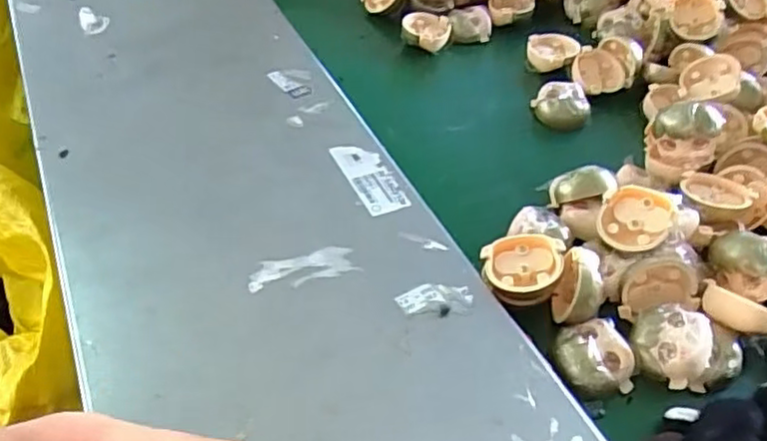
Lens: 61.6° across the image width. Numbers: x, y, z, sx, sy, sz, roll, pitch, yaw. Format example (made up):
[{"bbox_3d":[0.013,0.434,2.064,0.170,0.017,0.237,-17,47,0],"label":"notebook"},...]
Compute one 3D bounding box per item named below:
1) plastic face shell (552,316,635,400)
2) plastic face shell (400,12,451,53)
[{"bbox_3d":[0.126,0.084,0.394,0.045,0.021,0.041,-5,46,-8],"label":"plastic face shell"},{"bbox_3d":[0.043,-0.188,0.651,0.049,0.028,0.048,7,46,5],"label":"plastic face shell"}]

